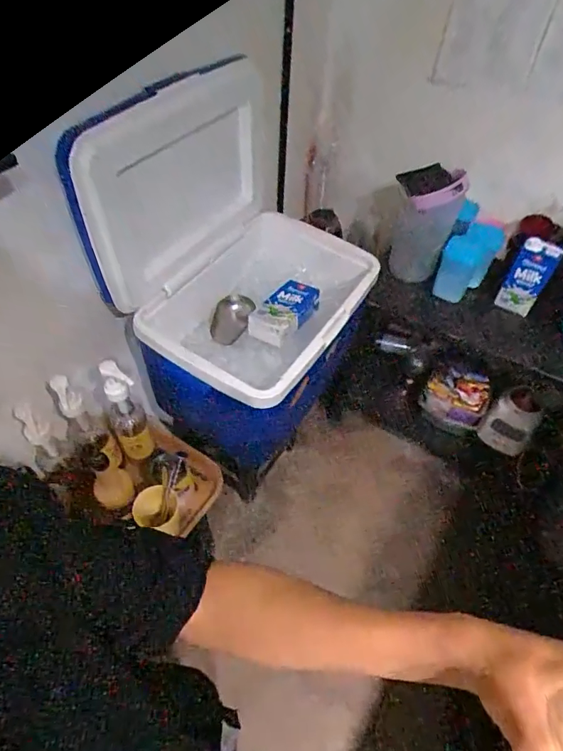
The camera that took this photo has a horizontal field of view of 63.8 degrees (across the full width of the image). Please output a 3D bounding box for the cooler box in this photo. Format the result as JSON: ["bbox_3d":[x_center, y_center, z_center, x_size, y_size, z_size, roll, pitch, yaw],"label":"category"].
[{"bbox_3d":[-0.065,-0.146,1.096,0.425,0.901,0.627,26,55,17],"label":"cooler box"}]

